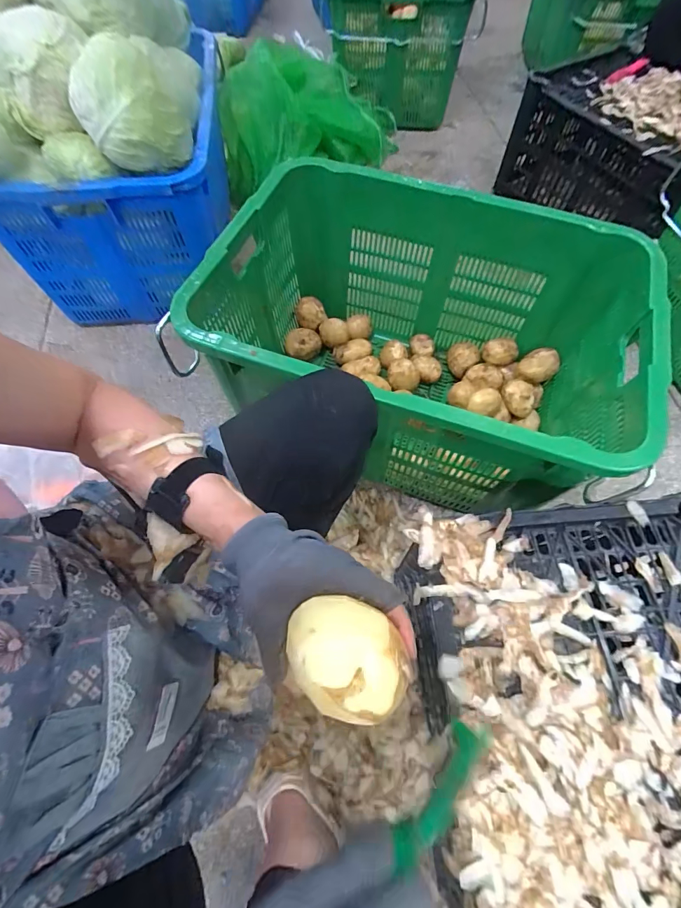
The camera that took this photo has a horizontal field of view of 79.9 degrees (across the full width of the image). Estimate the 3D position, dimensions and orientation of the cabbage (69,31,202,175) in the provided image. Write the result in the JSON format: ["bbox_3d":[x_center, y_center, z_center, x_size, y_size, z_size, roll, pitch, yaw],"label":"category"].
[{"bbox_3d":[-0.339,-0.586,0.695,0.180,0.126,0.158,10,63,5],"label":"cabbage"}]

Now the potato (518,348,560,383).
[{"bbox_3d":[0.419,-0.187,0.866,0.082,0.047,0.068,-37,54,1],"label":"potato"}]

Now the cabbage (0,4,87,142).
[{"bbox_3d":[-0.496,-0.649,0.683,0.121,0.120,0.145,4,63,2],"label":"cabbage"}]

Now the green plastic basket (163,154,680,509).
[{"bbox_3d":[0.131,-0.191,0.764,0.667,0.366,0.490,20,64,9],"label":"green plastic basket"}]

